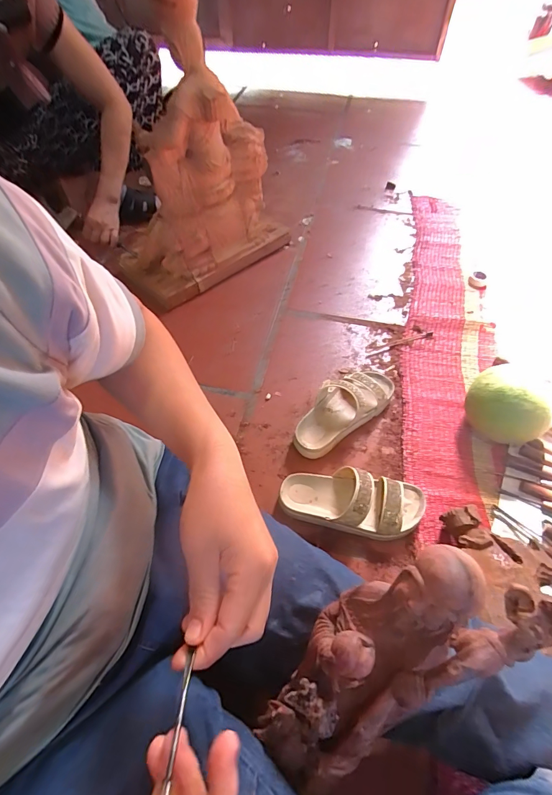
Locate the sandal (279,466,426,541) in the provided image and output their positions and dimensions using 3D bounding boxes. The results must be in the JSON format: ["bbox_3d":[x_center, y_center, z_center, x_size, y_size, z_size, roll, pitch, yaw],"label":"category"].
[{"bbox_3d":[0.123,0.163,0.593,0.225,0.077,0.088,7,55,4],"label":"sandal"}]

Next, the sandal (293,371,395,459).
[{"bbox_3d":[0.123,0.013,0.706,0.235,0.070,0.106,-32,61,-21],"label":"sandal"}]

